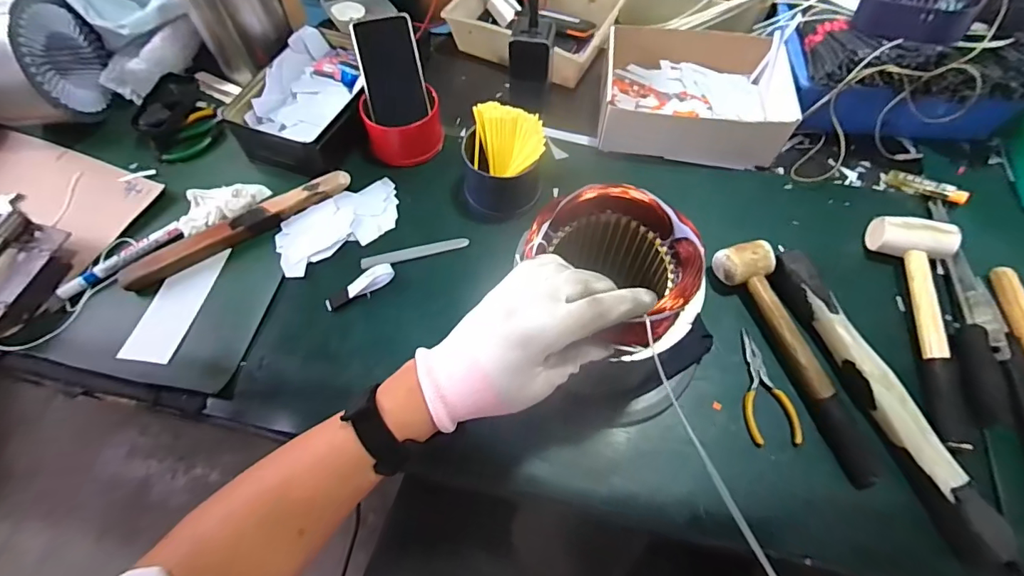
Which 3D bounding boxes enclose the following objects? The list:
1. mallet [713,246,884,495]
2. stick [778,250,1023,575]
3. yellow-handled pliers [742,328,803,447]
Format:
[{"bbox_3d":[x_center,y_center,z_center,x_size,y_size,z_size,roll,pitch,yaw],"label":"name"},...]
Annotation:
[{"bbox_3d":[0.303,0.064,0.479,0.055,0.043,0.259,-19,62,-8],"label":"mallet"},{"bbox_3d":[0.365,0.103,0.458,0.047,0.033,0.332,-16,62,-6],"label":"stick"},{"bbox_3d":[0.257,0.101,0.479,0.049,0.007,0.118,-7,61,-1],"label":"yellow-handled pliers"}]

